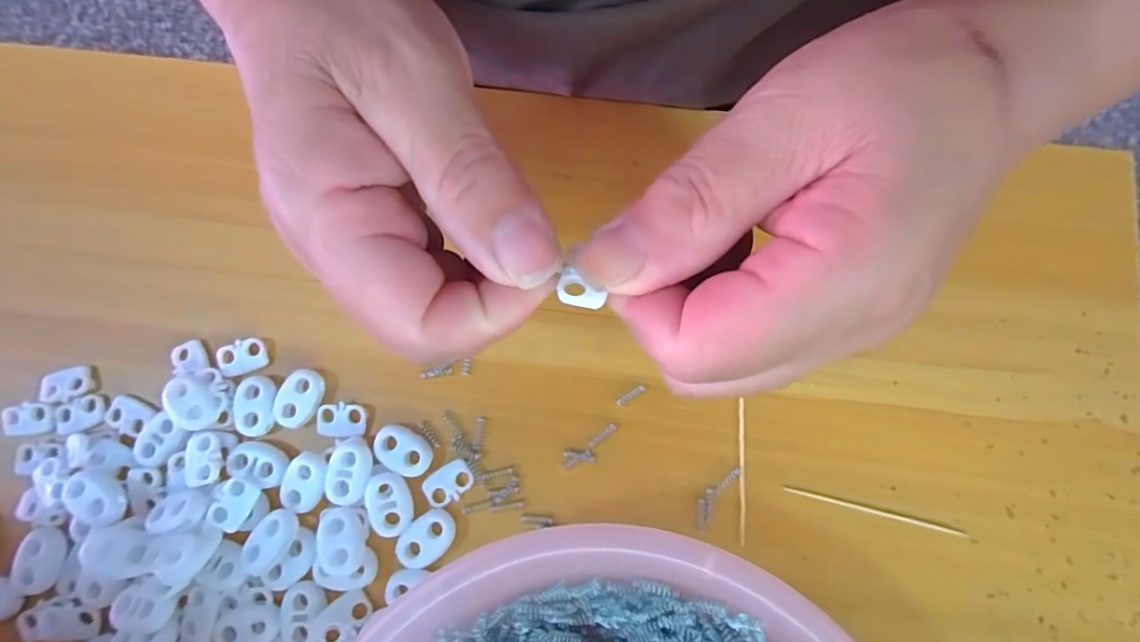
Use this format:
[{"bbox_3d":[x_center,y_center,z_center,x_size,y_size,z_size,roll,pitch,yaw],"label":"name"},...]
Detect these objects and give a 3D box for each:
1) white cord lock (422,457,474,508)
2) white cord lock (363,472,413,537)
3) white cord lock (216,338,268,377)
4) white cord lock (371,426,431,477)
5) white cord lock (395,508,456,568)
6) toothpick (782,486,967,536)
[{"bbox_3d":[-0.044,0.059,0.191,0.019,0.004,0.012,-35,80,-4],"label":"white cord lock"},{"bbox_3d":[-0.064,0.065,0.185,0.014,0.004,0.021,-23,79,-2],"label":"white cord lock"},{"bbox_3d":[-0.126,0.014,0.202,0.018,0.004,0.012,-18,79,-1],"label":"white cord lock"},{"bbox_3d":[-0.061,0.047,0.192,0.022,0.004,0.015,26,81,7],"label":"white cord lock"},{"bbox_3d":[-0.051,0.077,0.186,0.022,0.004,0.015,-40,80,-5],"label":"white cord lock"},{"bbox_3d":[0.107,0.067,0.185,0.061,0.004,0.004,13,80,5],"label":"toothpick"}]

